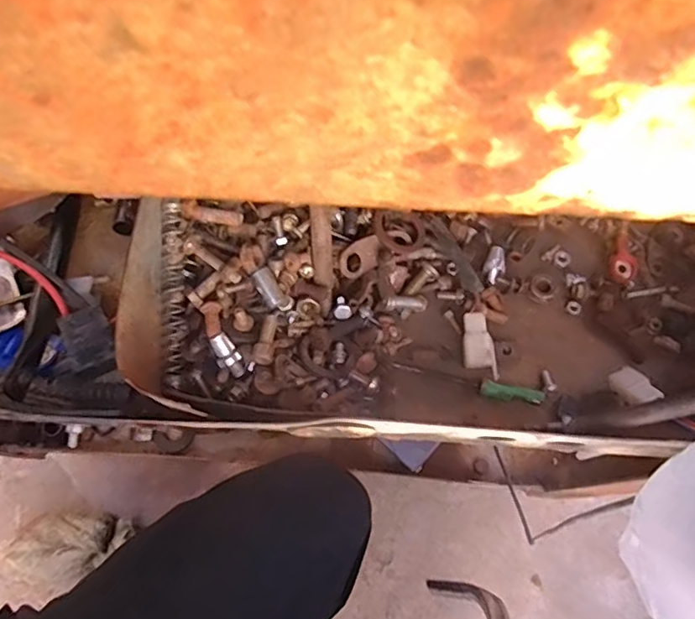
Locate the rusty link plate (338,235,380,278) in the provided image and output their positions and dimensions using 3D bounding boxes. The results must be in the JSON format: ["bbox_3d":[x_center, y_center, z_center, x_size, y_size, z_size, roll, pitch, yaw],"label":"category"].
[{"bbox_3d":[0.008,-0.031,0.343,0.028,0.004,0.019,-34,111,-3],"label":"rusty link plate"}]

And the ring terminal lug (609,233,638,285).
[{"bbox_3d":[0.168,-0.030,0.346,0.016,0.010,0.029,19,71,9],"label":"ring terminal lug"}]

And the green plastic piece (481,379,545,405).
[{"bbox_3d":[0.092,0.047,0.321,0.034,0.007,0.009,11,70,6],"label":"green plastic piece"}]

